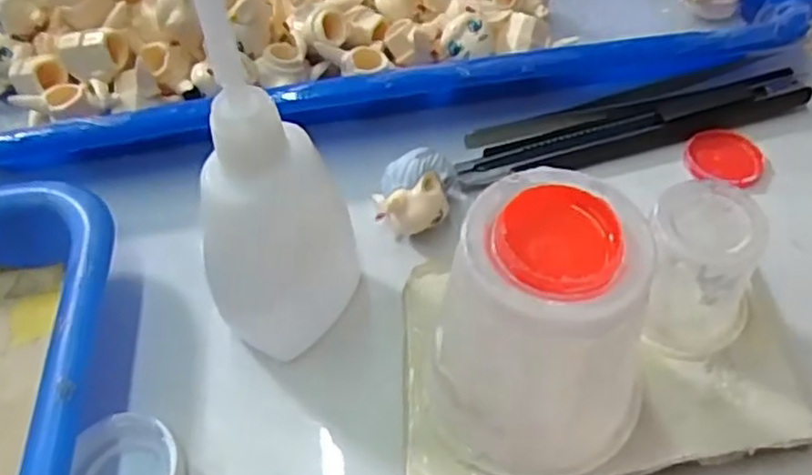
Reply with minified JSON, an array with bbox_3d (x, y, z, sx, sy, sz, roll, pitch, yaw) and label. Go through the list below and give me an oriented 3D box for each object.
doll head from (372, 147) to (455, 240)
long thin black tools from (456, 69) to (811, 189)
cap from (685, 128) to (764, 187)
[{"bbox_3d":[0.003,-0.013,0.231,0.023,0.023,0.021,1,53,2],"label":"doll head"},{"bbox_3d":[0.083,-0.040,0.256,0.132,0.009,0.018,-13,53,-9],"label":"long thin black tools"},{"bbox_3d":[0.112,-0.029,0.249,0.025,0.004,0.026,-1,53,1],"label":"cap"}]

